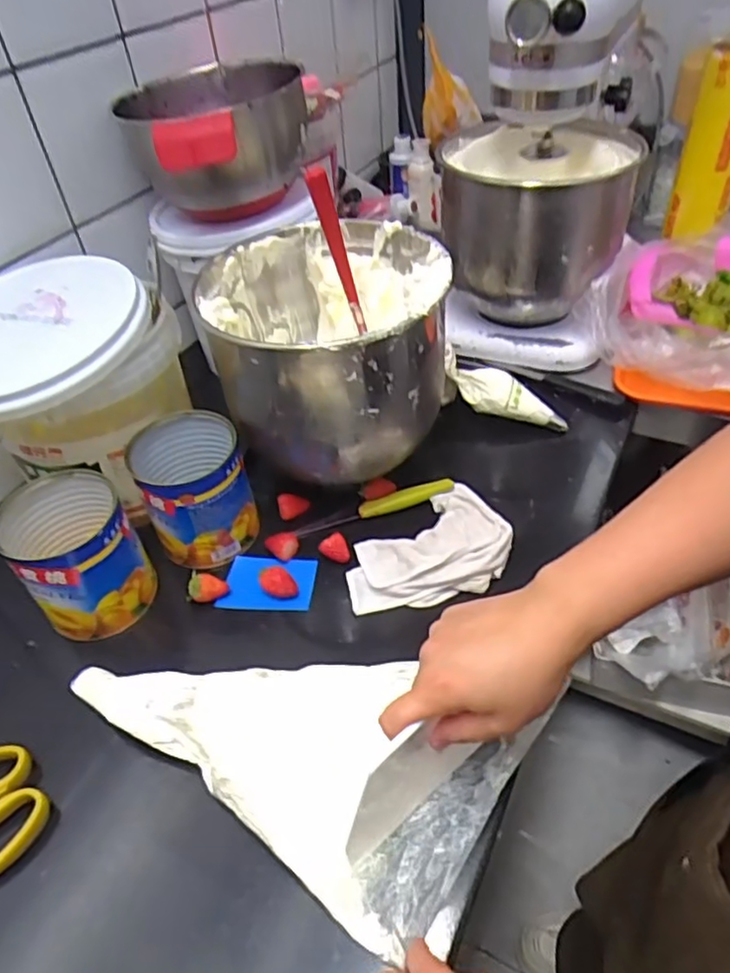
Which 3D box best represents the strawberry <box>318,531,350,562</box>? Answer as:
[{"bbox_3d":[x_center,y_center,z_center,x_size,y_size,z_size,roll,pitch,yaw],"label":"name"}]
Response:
[{"bbox_3d":[-0.030,0.059,0.608,0.027,0.018,0.022,-12,44,-7],"label":"strawberry"}]

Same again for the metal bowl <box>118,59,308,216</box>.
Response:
[{"bbox_3d":[-0.159,-0.384,0.709,0.184,0.100,0.263,-5,44,0],"label":"metal bowl"}]

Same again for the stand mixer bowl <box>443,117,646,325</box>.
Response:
[{"bbox_3d":[0.201,-0.320,0.782,0.217,0.177,0.197,11,46,17],"label":"stand mixer bowl"}]

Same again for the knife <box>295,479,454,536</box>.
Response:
[{"bbox_3d":[0.010,0.020,0.654,0.165,0.020,0.018,-13,44,-7],"label":"knife"}]

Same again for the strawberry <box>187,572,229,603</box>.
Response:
[{"bbox_3d":[-0.145,0.092,0.586,0.036,0.017,0.021,-4,44,1],"label":"strawberry"}]

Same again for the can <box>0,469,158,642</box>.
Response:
[{"bbox_3d":[-0.248,0.059,0.559,0.095,0.109,0.097,-3,44,3],"label":"can"}]

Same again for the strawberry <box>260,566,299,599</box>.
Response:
[{"bbox_3d":[-0.079,0.088,0.586,0.036,0.019,0.021,7,45,12],"label":"strawberry"}]

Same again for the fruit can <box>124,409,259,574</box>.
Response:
[{"bbox_3d":[-0.160,0.002,0.610,0.095,0.111,0.095,-3,44,3],"label":"fruit can"}]

